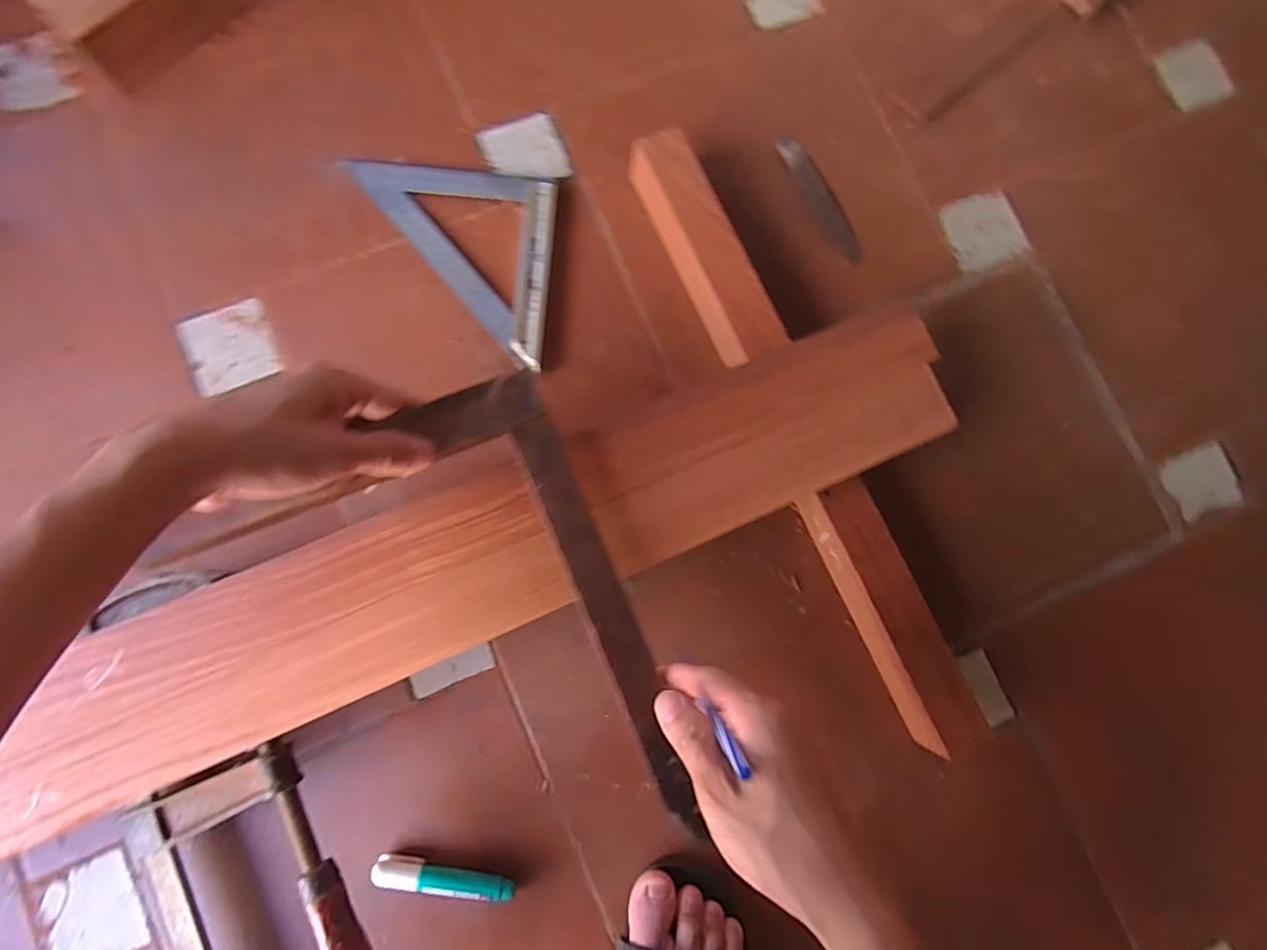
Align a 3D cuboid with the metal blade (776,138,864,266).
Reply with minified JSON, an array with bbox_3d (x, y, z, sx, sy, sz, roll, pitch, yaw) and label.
[{"bbox_3d":[0.180,-0.262,0.544,0.029,0.008,0.138,-25,83,-5],"label":"metal blade"}]

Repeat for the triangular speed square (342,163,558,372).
[{"bbox_3d":[-0.127,-0.219,0.509,0.124,0.015,0.241,-41,87,-7],"label":"triangular speed square"}]

